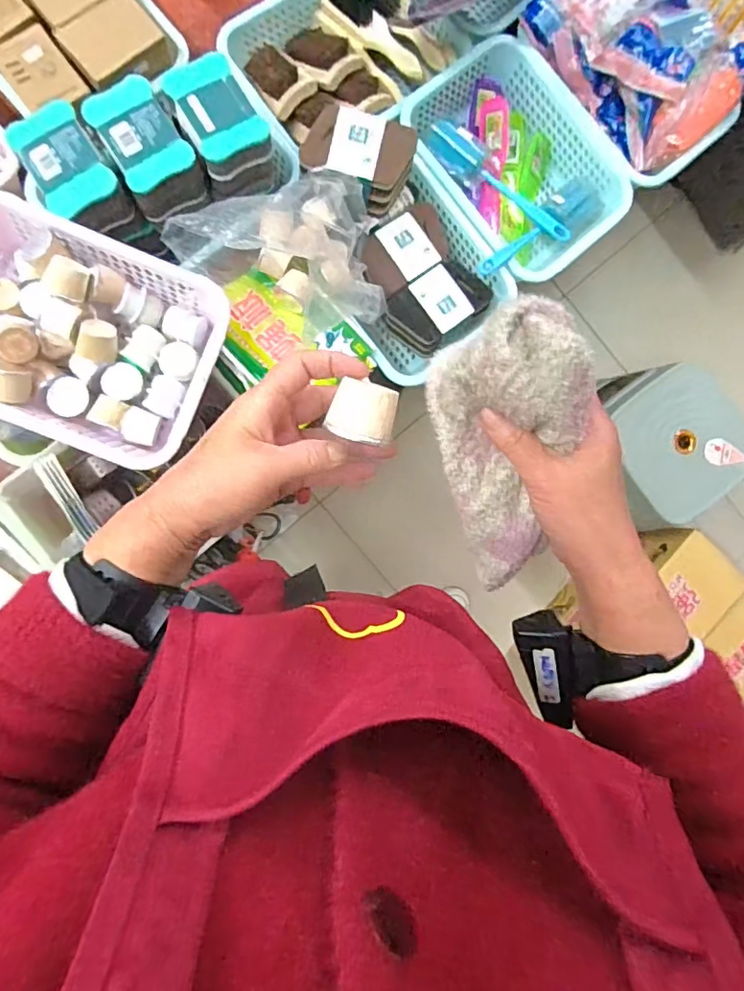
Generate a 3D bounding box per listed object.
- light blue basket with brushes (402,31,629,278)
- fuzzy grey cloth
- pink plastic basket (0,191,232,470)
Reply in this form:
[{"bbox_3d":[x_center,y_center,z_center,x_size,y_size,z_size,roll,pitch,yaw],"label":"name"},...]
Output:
[{"bbox_3d":[0.199,-0.468,0.773,0.263,0.095,0.311,-41,93,-7],"label":"light blue basket with brushes"},{"bbox_3d":[0.075,-0.024,0.339,0.071,0.066,0.183,-3,121,-7],"label":"fuzzy grey cloth"},{"bbox_3d":[-0.331,-0.176,0.602,0.308,0.075,0.227,21,85,-6],"label":"pink plastic basket"}]

